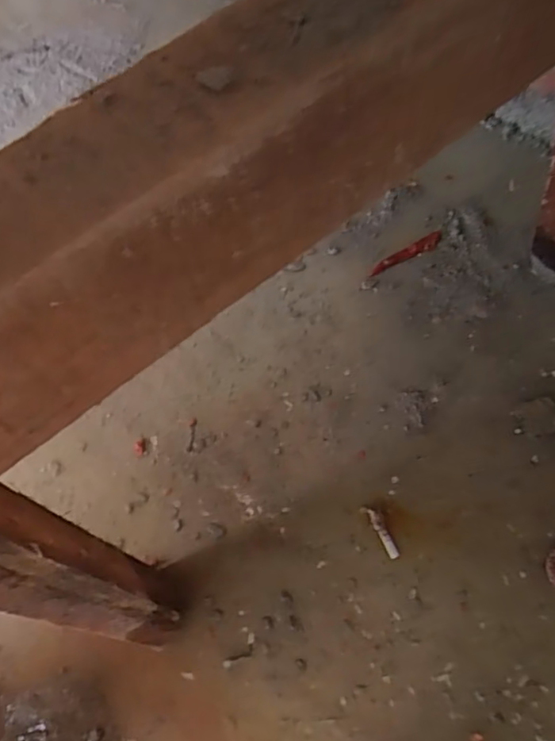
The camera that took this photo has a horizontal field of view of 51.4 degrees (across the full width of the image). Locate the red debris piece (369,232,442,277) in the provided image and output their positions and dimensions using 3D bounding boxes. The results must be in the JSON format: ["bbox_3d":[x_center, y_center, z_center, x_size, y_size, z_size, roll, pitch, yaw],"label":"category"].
[{"bbox_3d":[0.147,-0.132,0.658,0.095,0.004,0.018,-29,68,-9],"label":"red debris piece"}]

